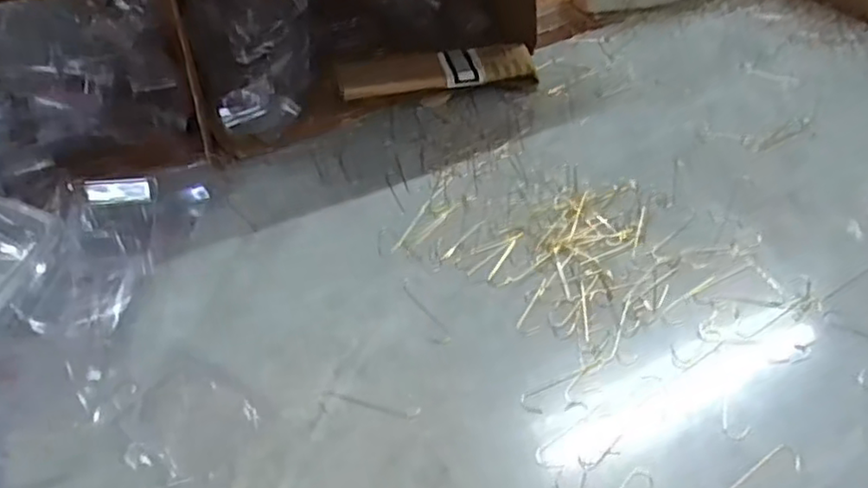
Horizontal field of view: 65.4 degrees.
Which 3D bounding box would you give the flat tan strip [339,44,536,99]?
[{"bbox_3d":[0.003,-0.171,0.688,0.193,0.028,0.064,-10,43,-5],"label":"flat tan strip"}]

